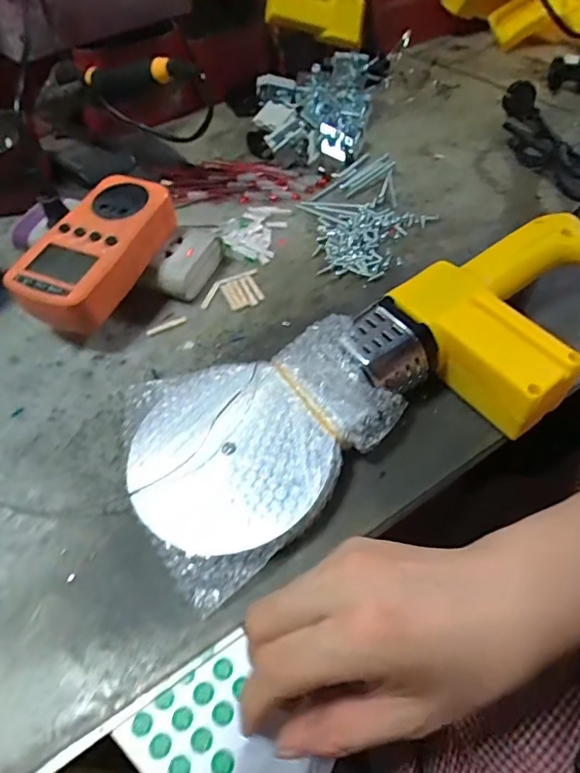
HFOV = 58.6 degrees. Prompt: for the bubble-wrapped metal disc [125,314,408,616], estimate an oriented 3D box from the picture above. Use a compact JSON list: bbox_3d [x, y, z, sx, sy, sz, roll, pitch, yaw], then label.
[{"bbox_3d":[-0.027,0.016,0.300,0.157,0.034,0.140,-34,58,-21],"label":"bubble-wrapped metal disc"}]

